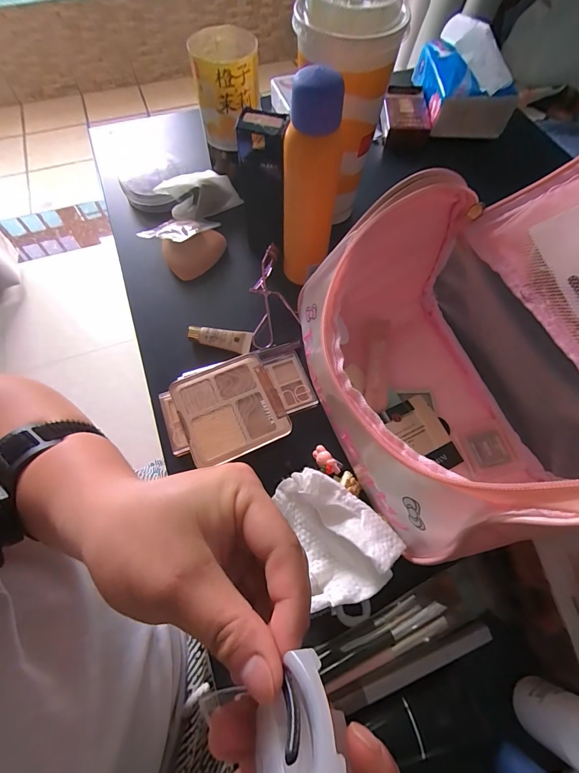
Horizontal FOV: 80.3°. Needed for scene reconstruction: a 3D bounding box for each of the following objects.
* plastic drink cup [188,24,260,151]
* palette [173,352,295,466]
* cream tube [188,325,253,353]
[{"bbox_3d":[-0.064,-0.309,0.359,0.064,0.078,0.079,-11,65,-6],"label":"plastic drink cup"},{"bbox_3d":[-0.049,0.019,0.286,0.080,0.016,0.080,-21,67,-11],"label":"palette"},{"bbox_3d":[-0.065,-0.046,0.326,0.059,0.009,0.020,9,64,-11],"label":"cream tube"}]

